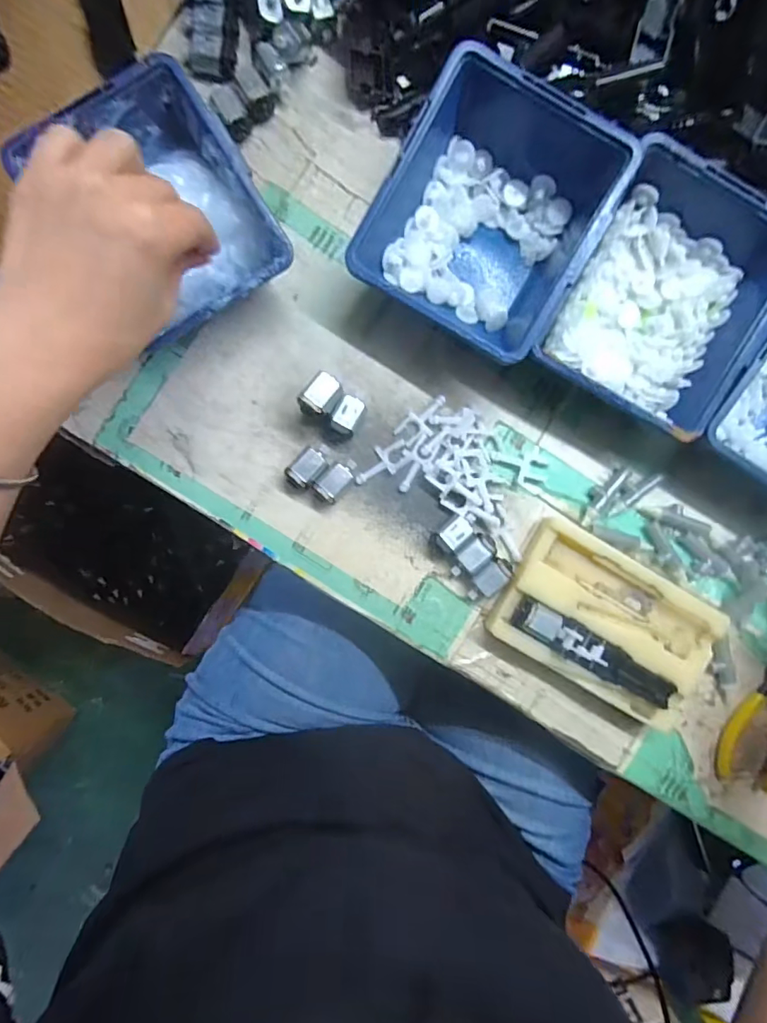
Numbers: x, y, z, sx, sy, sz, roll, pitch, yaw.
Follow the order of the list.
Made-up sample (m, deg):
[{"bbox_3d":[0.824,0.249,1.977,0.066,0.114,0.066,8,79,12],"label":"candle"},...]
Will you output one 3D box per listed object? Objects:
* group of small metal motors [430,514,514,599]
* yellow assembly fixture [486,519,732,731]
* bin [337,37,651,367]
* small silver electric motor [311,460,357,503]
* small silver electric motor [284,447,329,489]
[{"bbox_3d":[0.059,0.030,0.332,0.032,0.015,0.053,-37,92,-3],"label":"group of small metal motors"},{"bbox_3d":[0.155,0.077,0.331,0.150,0.026,0.090,28,88,-4],"label":"yellow assembly fixture"},{"bbox_3d":[0.068,-0.185,0.302,0.124,0.052,0.160,30,88,-3],"label":"bin"},{"bbox_3d":[-0.031,-0.021,0.328,0.017,0.014,0.031,37,87,-3],"label":"small silver electric motor"},{"bbox_3d":[-0.050,-0.028,0.327,0.018,0.014,0.026,44,87,-3],"label":"small silver electric motor"}]

